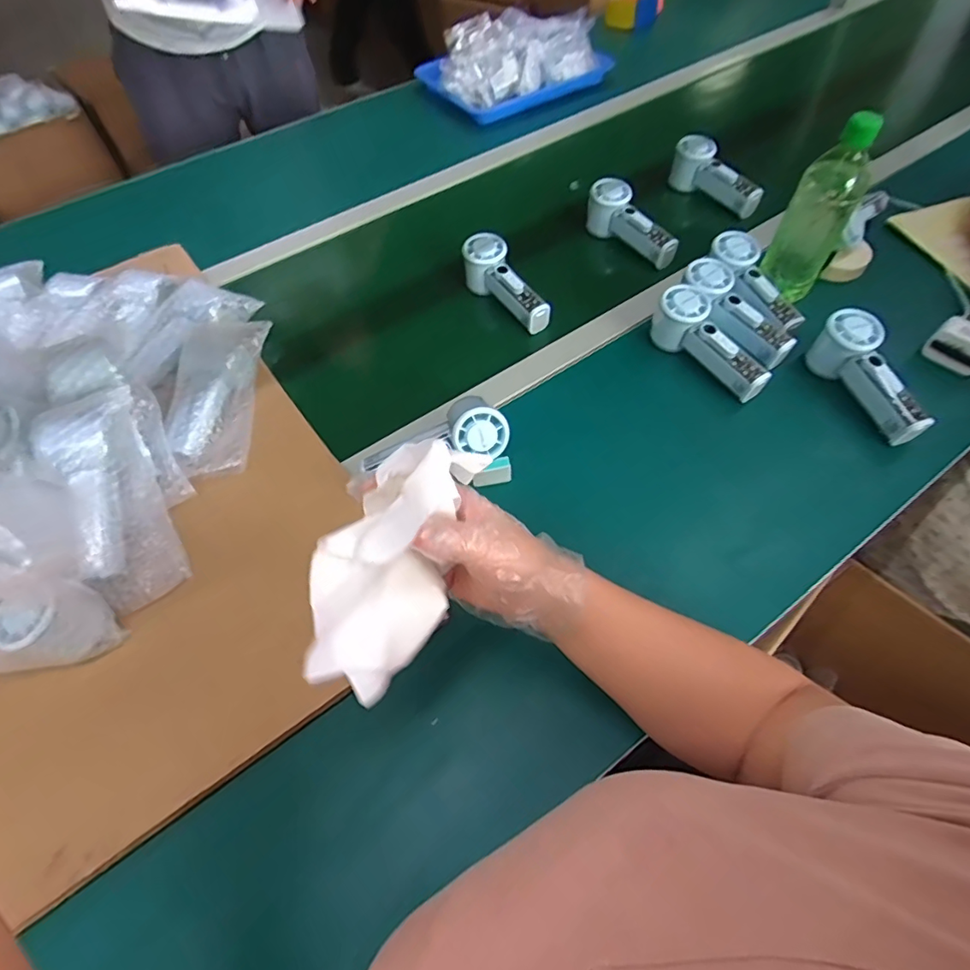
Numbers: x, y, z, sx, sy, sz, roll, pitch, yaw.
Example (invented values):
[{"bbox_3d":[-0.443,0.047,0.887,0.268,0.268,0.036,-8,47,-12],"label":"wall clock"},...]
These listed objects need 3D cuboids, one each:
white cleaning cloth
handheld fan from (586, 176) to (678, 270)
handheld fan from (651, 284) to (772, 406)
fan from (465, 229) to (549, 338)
[{"bbox_3d":[-0.062,0.043,0.334,0.074,0.073,0.157,19,82,15],"label":"white cleaning cloth"},{"bbox_3d":[0.203,-0.359,0.739,0.045,0.060,0.156,-28,60,-14],"label":"handheld fan"},{"bbox_3d":[0.257,-0.160,0.616,0.050,0.066,0.153,-34,74,-17],"label":"handheld fan"},{"bbox_3d":[0.027,-0.256,0.692,0.047,0.060,0.153,-33,73,-17],"label":"fan"}]

